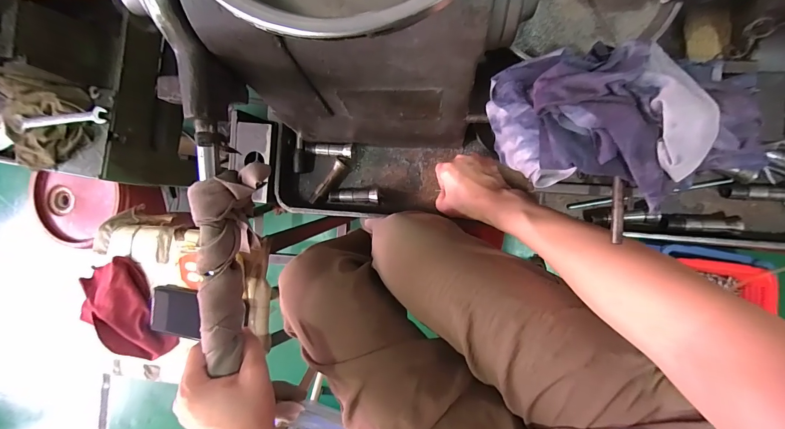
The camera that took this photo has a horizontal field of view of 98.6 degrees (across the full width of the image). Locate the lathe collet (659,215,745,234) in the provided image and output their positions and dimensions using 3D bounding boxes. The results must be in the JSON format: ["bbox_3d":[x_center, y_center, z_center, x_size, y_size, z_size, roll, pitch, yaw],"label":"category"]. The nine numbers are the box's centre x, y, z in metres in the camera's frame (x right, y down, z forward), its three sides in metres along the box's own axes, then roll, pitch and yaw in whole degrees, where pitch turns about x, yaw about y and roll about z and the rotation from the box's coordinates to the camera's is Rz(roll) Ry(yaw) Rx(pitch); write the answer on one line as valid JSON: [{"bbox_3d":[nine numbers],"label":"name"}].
[{"bbox_3d":[0.376,0.013,0.416,0.083,0.022,0.016,2,92,9],"label":"lathe collet"}]

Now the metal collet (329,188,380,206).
[{"bbox_3d":[-0.054,-0.026,0.481,0.072,0.025,0.022,3,92,9],"label":"metal collet"}]

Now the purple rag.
[{"bbox_3d":[0.159,-0.061,0.231,0.179,0.057,0.097,13,93,9],"label":"purple rag"}]

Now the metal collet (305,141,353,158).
[{"bbox_3d":[-0.088,-0.092,0.475,0.071,0.019,0.018,9,93,9],"label":"metal collet"}]

